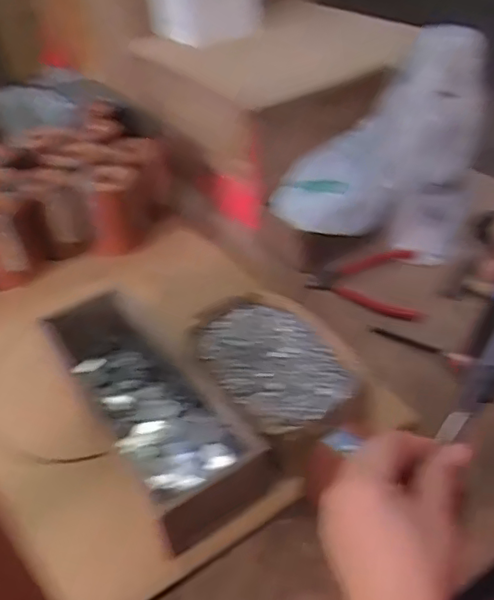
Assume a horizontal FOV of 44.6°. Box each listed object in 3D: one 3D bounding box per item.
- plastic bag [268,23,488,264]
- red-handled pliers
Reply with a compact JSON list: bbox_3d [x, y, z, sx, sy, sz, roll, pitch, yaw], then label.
[{"bbox_3d":[0.146,-0.172,0.714,0.223,0.241,0.126,-9,39,-3],"label":"plastic bag"},{"bbox_3d":[0.139,-0.018,0.727,0.130,0.021,0.119,2,40,9],"label":"red-handled pliers"}]

